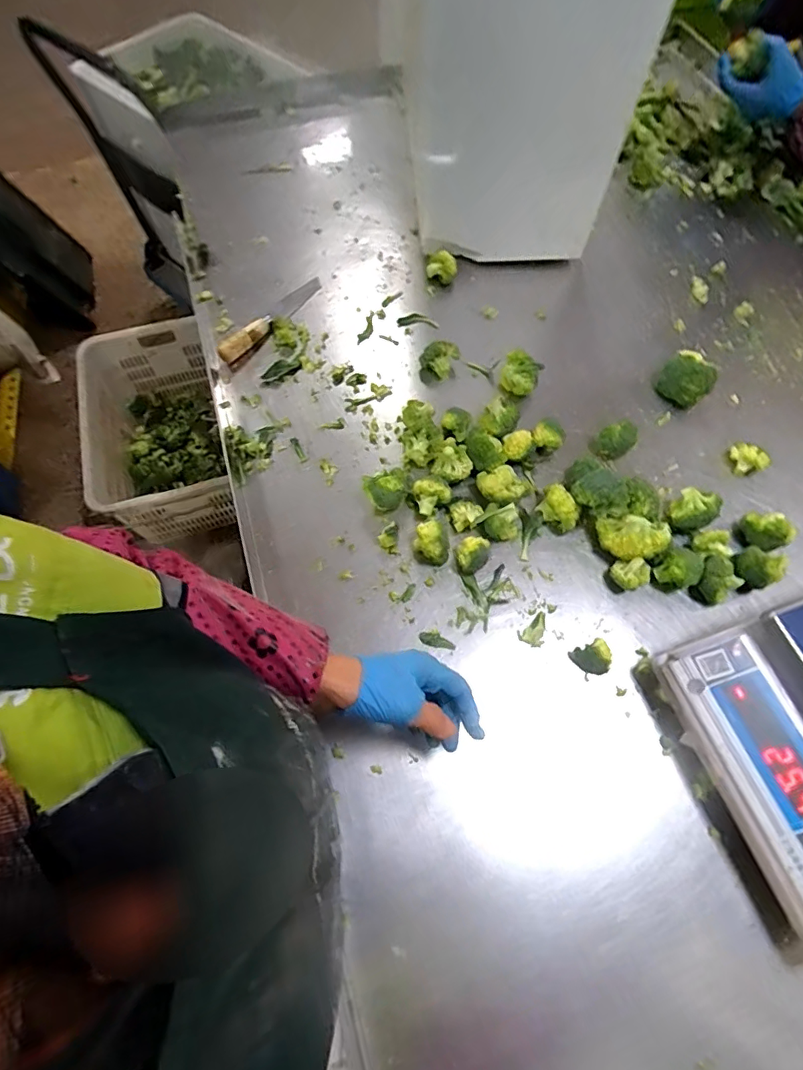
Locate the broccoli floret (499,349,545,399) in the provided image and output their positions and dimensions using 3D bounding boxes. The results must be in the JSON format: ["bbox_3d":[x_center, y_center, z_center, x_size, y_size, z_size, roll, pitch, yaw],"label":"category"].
[{"bbox_3d":[0.164,-0.221,0.711,0.050,0.049,0.040,26,68,9],"label":"broccoli floret"}]

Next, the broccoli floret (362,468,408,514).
[{"bbox_3d":[-0.020,-0.058,0.632,0.052,0.039,0.052,1,66,-1],"label":"broccoli floret"}]

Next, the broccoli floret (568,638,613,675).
[{"bbox_3d":[0.208,0.135,0.558,0.036,0.028,0.034,-21,69,-10],"label":"broccoli floret"}]

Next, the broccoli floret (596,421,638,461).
[{"bbox_3d":[0.281,-0.122,0.679,0.043,0.046,0.033,-11,67,-6],"label":"broccoli floret"}]

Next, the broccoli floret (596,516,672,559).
[{"bbox_3d":[0.270,0.005,0.609,0.076,0.051,0.051,20,67,7],"label":"broccoli floret"}]

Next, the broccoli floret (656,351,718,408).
[{"bbox_3d":[0.399,-0.219,0.720,0.052,0.057,0.069,-34,71,-15],"label":"broccoli floret"}]

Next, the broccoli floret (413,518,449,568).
[{"bbox_3d":[0.035,0.009,0.601,0.041,0.037,0.043,1,66,-1],"label":"broccoli floret"}]

